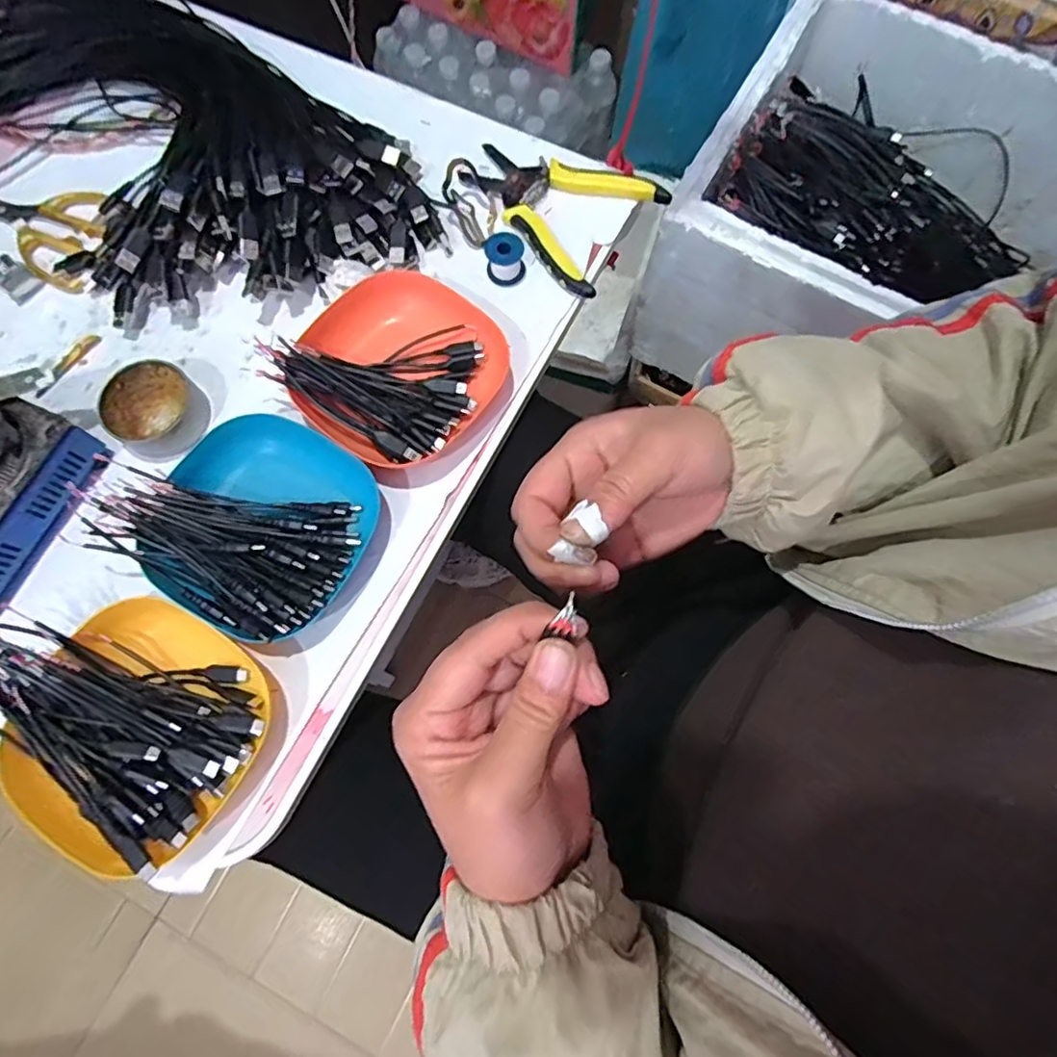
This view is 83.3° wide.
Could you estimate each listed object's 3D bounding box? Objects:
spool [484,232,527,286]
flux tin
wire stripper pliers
[{"bbox_3d":[-0.018,-0.210,0.462,0.030,0.026,0.029,0,74,-1],"label":"spool"},{"bbox_3d":[-0.270,-0.087,0.428,0.065,0.022,0.064,0,74,-1],"label":"flux tin"},{"bbox_3d":[0.015,-0.263,0.483,0.153,0.018,0.115,32,76,7],"label":"wire stripper pliers"}]

